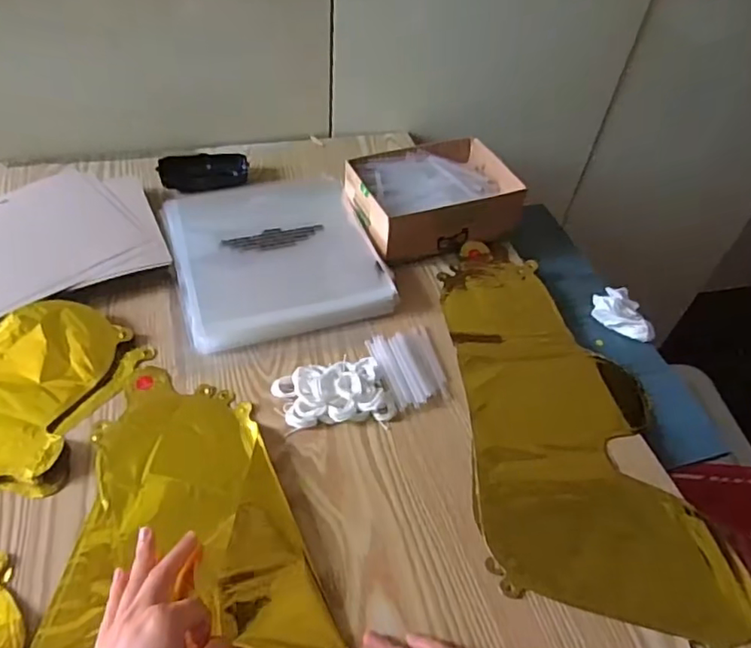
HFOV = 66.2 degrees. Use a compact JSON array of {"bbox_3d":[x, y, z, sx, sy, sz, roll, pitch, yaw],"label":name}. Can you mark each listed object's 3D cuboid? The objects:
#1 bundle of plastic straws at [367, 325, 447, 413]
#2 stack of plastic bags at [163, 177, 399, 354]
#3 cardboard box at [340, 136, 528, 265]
[{"bbox_3d":[0.034,0.040,0.565,0.064,0.013,0.089,-11,51,-14],"label":"bundle of plastic straws"},{"bbox_3d":[-0.115,-0.081,0.648,0.207,0.024,0.231,-13,51,-16],"label":"stack of plastic bags"},{"bbox_3d":[0.066,-0.155,0.700,0.192,0.063,0.153,-14,52,-17],"label":"cardboard box"}]

